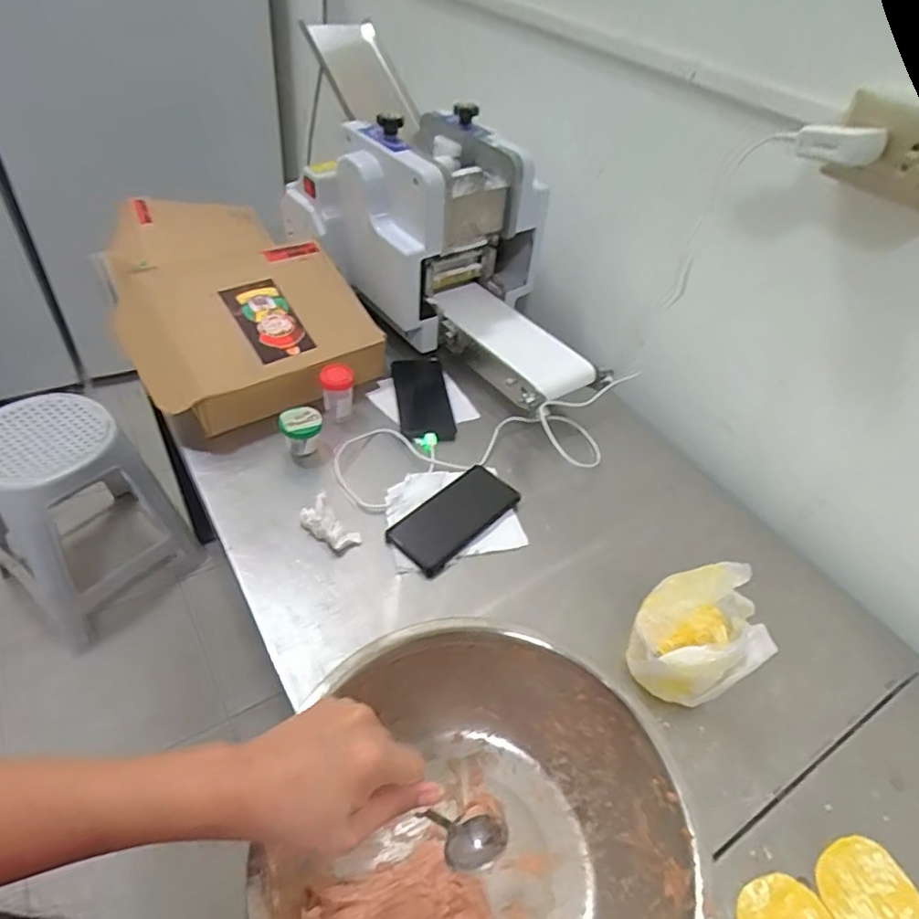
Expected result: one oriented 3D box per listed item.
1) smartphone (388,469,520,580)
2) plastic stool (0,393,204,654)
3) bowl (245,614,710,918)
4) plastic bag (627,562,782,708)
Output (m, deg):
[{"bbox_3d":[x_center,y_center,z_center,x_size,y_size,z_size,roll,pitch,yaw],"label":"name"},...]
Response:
[{"bbox_3d":[-0.004,0.069,0.724,0.160,0.006,0.078,-34,65,-32],"label":"smartphone"},{"bbox_3d":[-0.873,0.106,1.372,0.326,0.478,0.334,31,49,23],"label":"plastic stool"},{"bbox_3d":[0.018,0.285,0.432,0.256,0.129,0.278,3,44,-3],"label":"bowl"},{"bbox_3d":[0.223,0.169,0.570,0.104,0.145,0.110,-31,55,-32],"label":"plastic bag"}]

